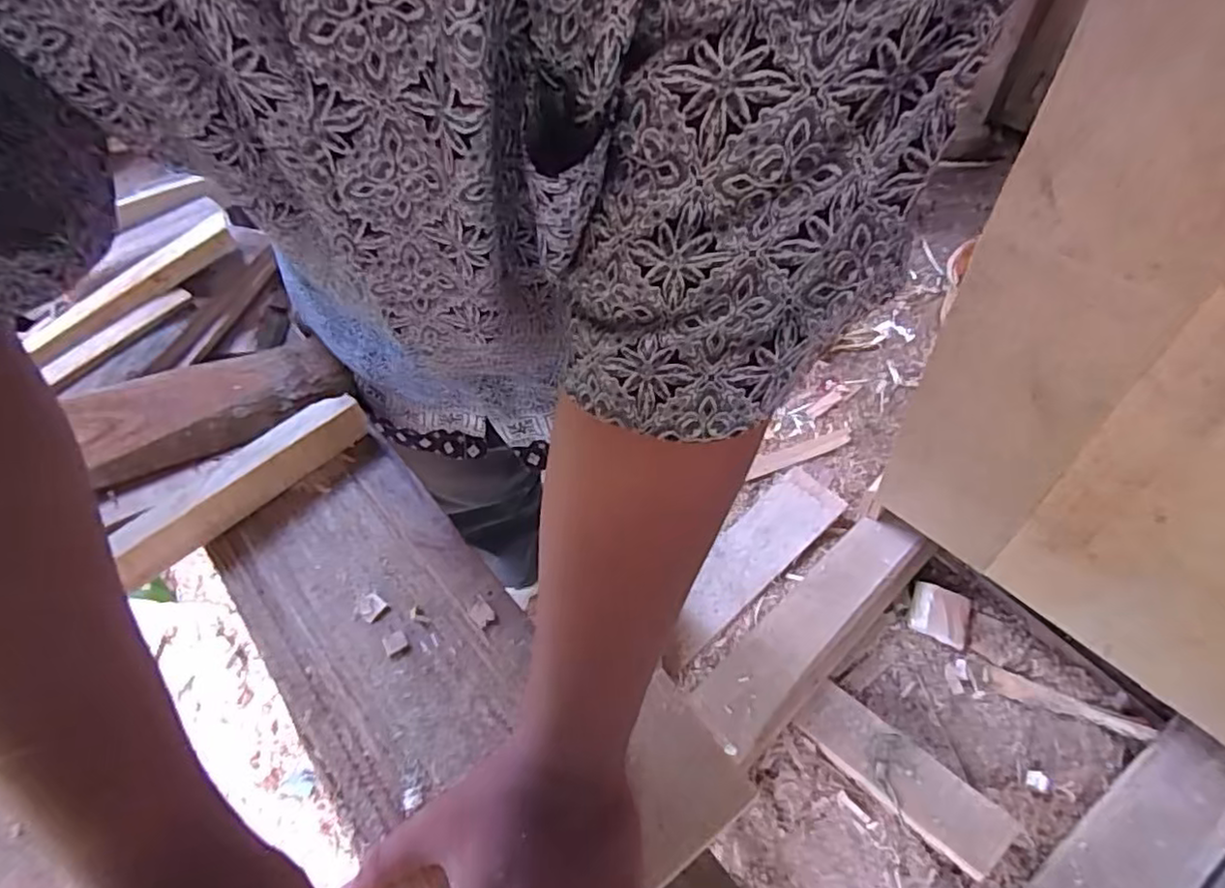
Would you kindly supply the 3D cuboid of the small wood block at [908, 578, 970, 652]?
[{"bbox_3d":[0.547,0.281,1.117,0.093,0.019,0.089,20,56,14],"label":"small wood block"}]

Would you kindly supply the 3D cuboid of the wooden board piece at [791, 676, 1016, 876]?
[{"bbox_3d":[0.411,0.471,0.966,0.288,0.020,0.098,34,64,31],"label":"wooden board piece"}]

